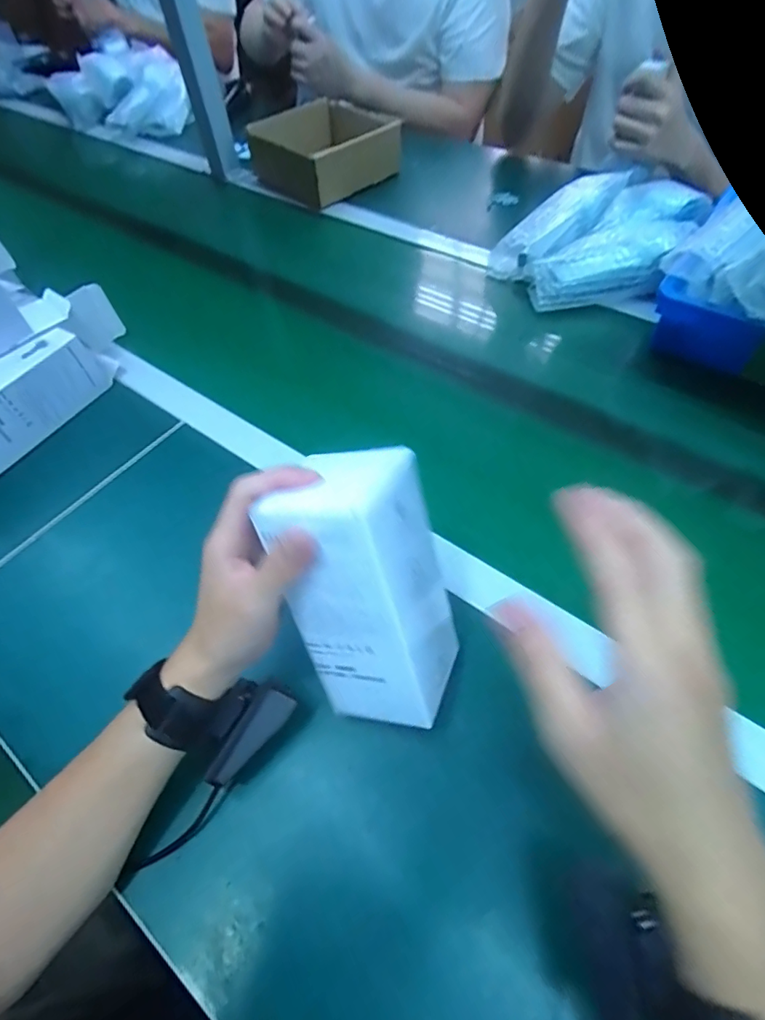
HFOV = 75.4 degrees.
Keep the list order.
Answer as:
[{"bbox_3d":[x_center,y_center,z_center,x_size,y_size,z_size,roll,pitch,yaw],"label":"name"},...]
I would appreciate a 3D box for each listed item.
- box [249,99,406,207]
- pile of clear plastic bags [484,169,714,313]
[{"bbox_3d":[-0.101,-0.646,0.888,0.194,0.082,0.227,-37,61,-20],"label":"box"},{"bbox_3d":[0.292,-0.354,0.647,0.265,0.069,0.181,-32,59,-17],"label":"pile of clear plastic bags"}]

